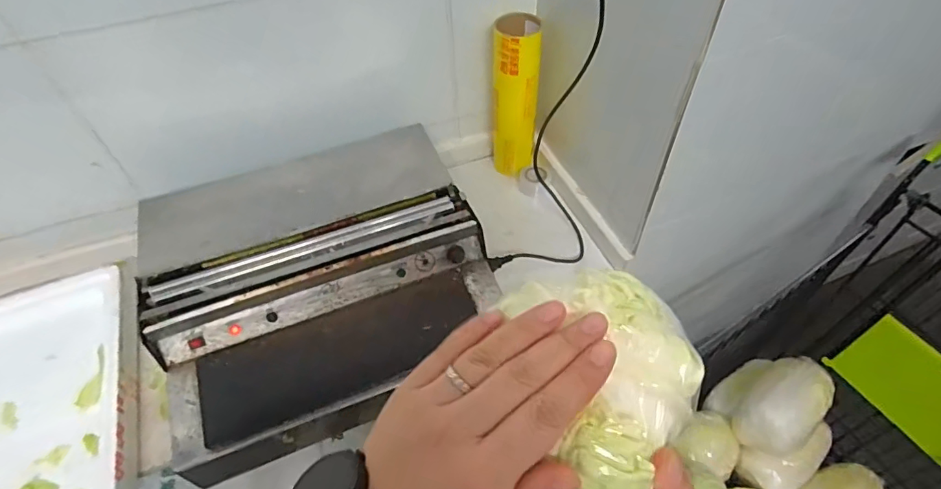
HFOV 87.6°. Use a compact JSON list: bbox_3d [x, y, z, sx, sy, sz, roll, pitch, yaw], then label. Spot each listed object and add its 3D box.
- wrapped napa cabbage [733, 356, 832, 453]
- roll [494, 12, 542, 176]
[{"bbox_3d":[0.608,0.305,0.941,0.208,0.107,0.122,-35,57,-23],"label":"wrapped napa cabbage"},{"bbox_3d":[0.086,-0.275,0.936,0.091,0.279,0.095,6,51,8],"label":"roll"}]

